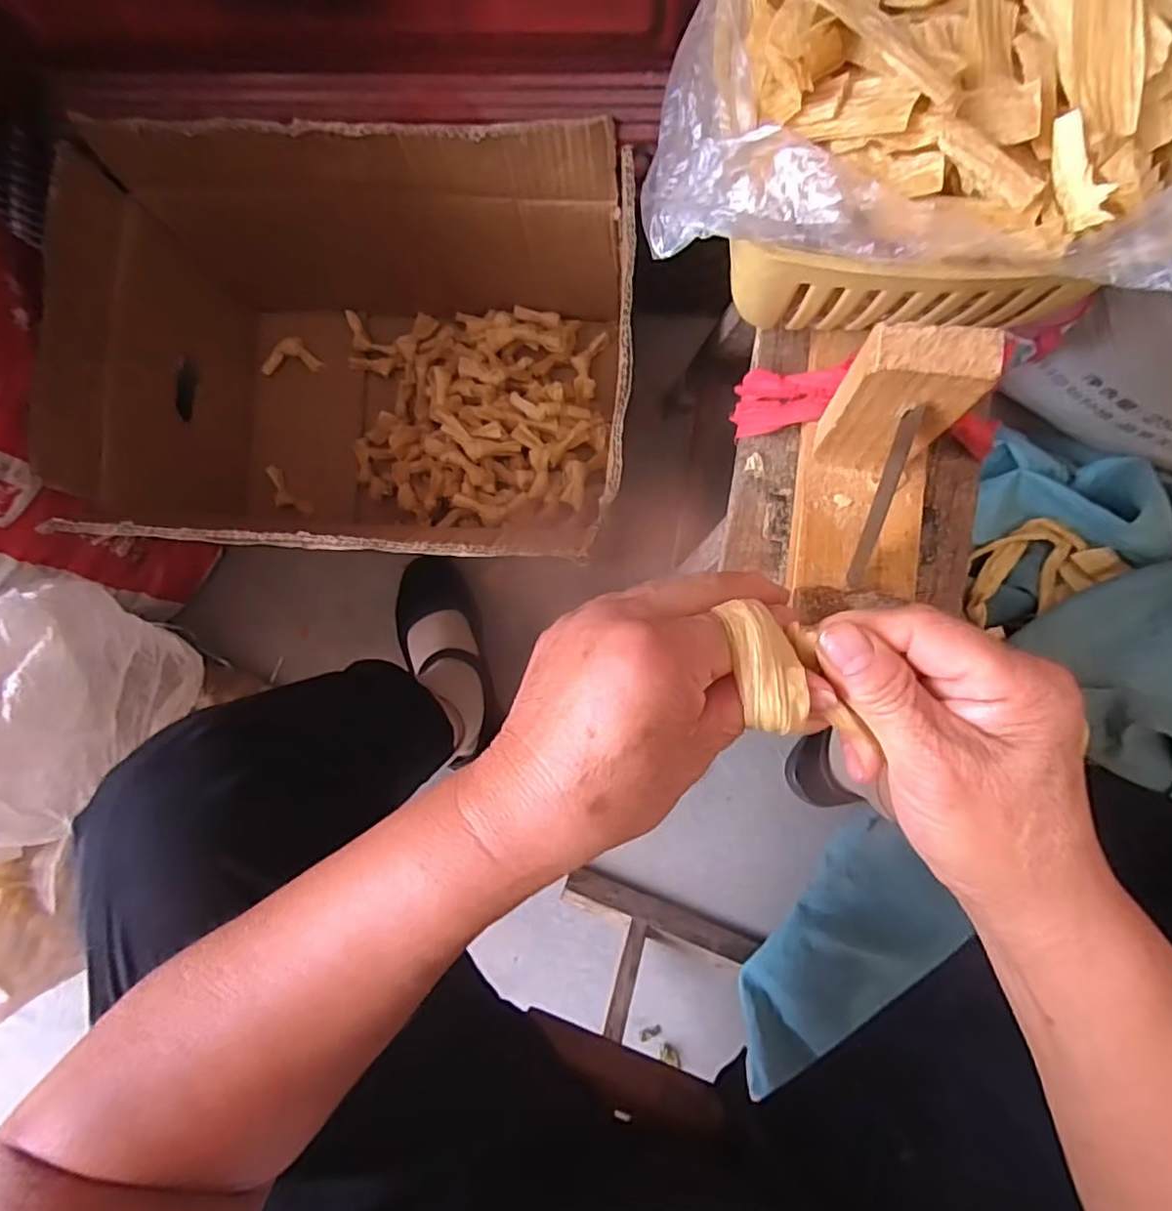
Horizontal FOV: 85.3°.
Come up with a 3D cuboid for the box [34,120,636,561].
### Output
[{"bbox_3d":[-0.185,-0.205,0.598,0.448,0.269,0.340,4,87,4],"label":"box"}]

